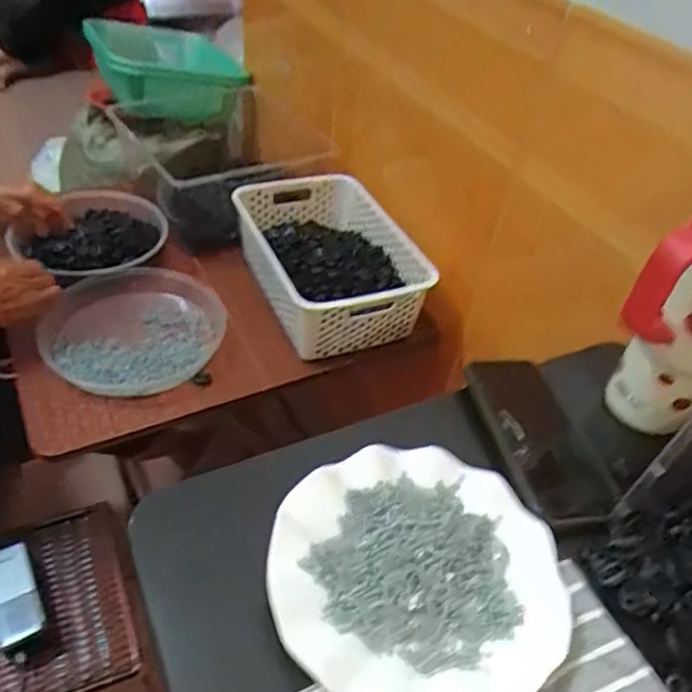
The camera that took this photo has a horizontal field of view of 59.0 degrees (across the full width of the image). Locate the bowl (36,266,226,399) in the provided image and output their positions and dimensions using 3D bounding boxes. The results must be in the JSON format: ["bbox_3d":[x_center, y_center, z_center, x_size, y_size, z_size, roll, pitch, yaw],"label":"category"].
[{"bbox_3d":[-0.289,-0.020,0.835,0.225,0.047,0.215,3,43,-5],"label":"bowl"}]

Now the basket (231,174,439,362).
[{"bbox_3d":[-0.028,-0.125,0.927,0.226,0.111,0.321,-8,45,-16],"label":"basket"}]

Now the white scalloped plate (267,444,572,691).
[{"bbox_3d":[0.045,0.147,0.398,0.180,0.022,0.173,4,43,-4],"label":"white scalloped plate"}]

